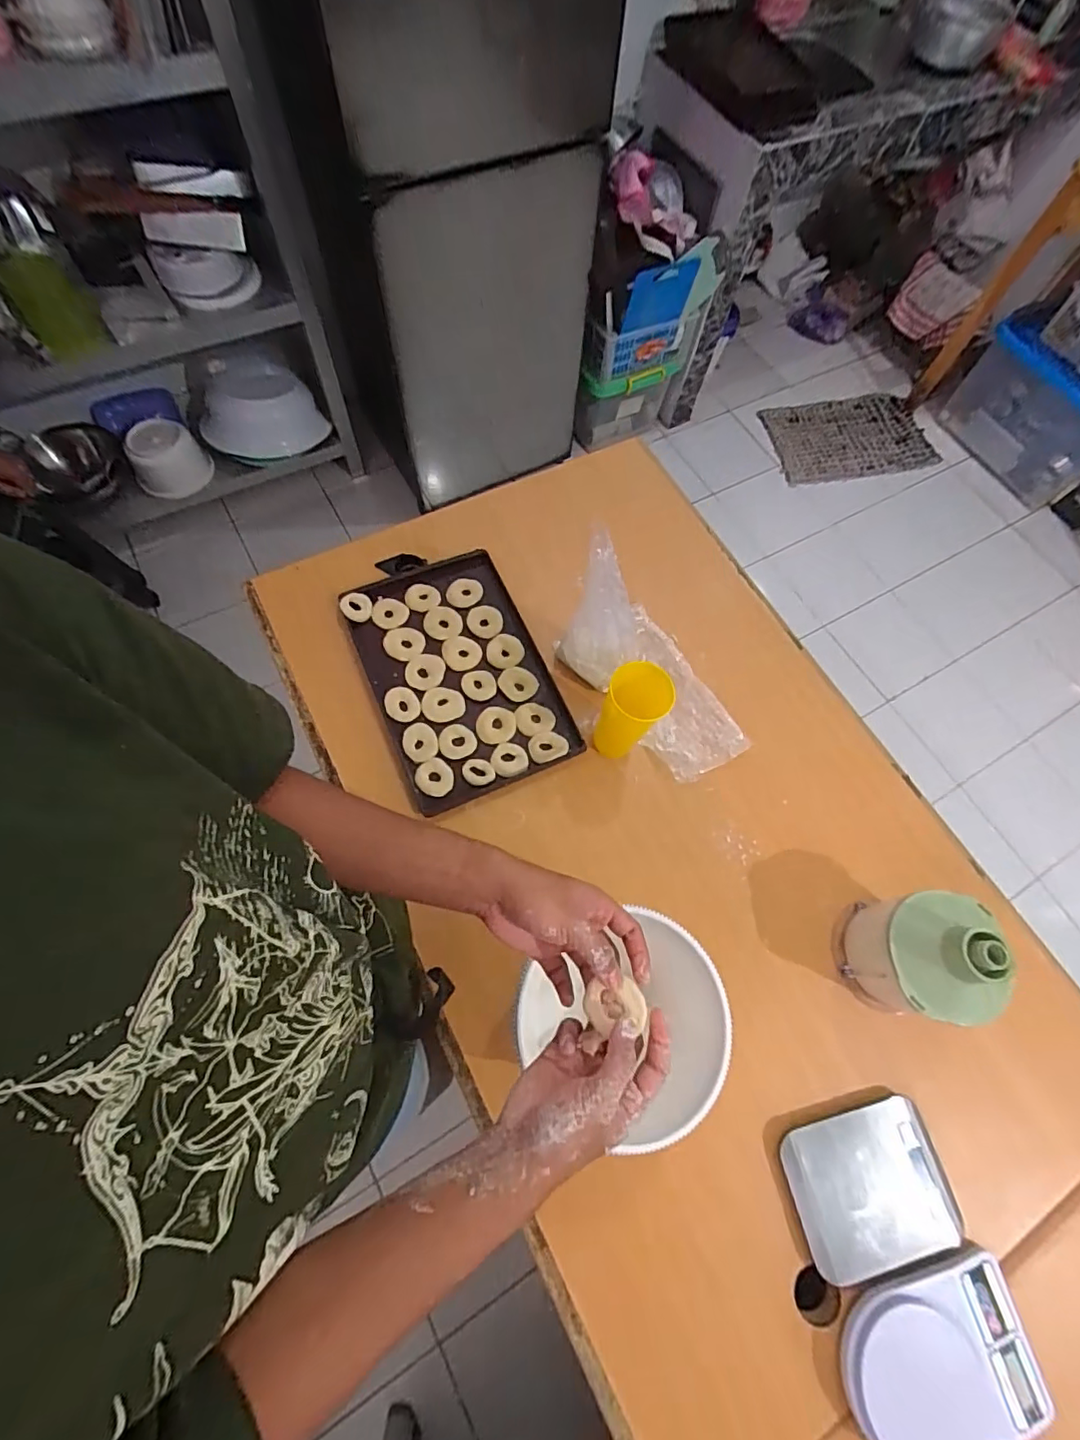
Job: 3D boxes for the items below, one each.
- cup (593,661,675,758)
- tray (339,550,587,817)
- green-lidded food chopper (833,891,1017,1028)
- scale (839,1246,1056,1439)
[{"bbox_3d":[0.111,0.000,0.710,0.070,0.188,0.068,2,70,-4],"label":"cup"},{"bbox_3d":[-0.128,-0.083,0.831,0.247,0.027,0.400,-22,71,-11],"label":"tray"},{"bbox_3d":[0.439,0.271,0.640,0.110,0.175,0.130,-4,68,-5],"label":"green-lidded food chopper"},{"bbox_3d":[0.400,0.639,0.552,0.198,0.029,0.138,-12,69,-8],"label":"scale"}]

